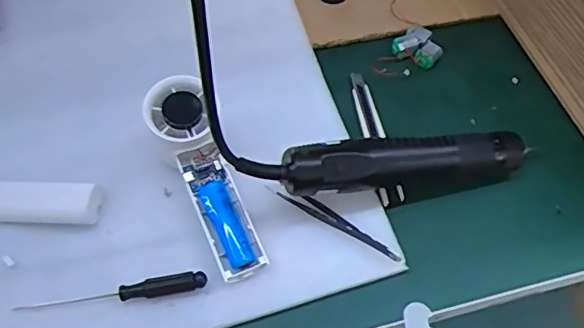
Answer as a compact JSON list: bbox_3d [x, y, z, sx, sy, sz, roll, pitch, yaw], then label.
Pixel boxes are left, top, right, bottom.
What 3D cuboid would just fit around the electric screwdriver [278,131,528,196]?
[{"bbox_3d":[0.090,-0.001,0.442,0.196,0.053,0.033,-10,56,-8],"label":"electric screwdriver"}]

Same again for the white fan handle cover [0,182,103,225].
[{"bbox_3d":[-0.204,0.029,0.438,0.105,0.016,0.033,2,55,0],"label":"white fan handle cover"}]

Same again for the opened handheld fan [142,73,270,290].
[{"bbox_3d":[-0.066,0.009,0.426,0.043,0.027,0.161,-21,80,-16],"label":"opened handheld fan"}]

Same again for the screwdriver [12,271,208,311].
[{"bbox_3d":[-0.128,0.093,0.400,0.133,0.011,0.013,-8,56,-7],"label":"screwdriver"}]

